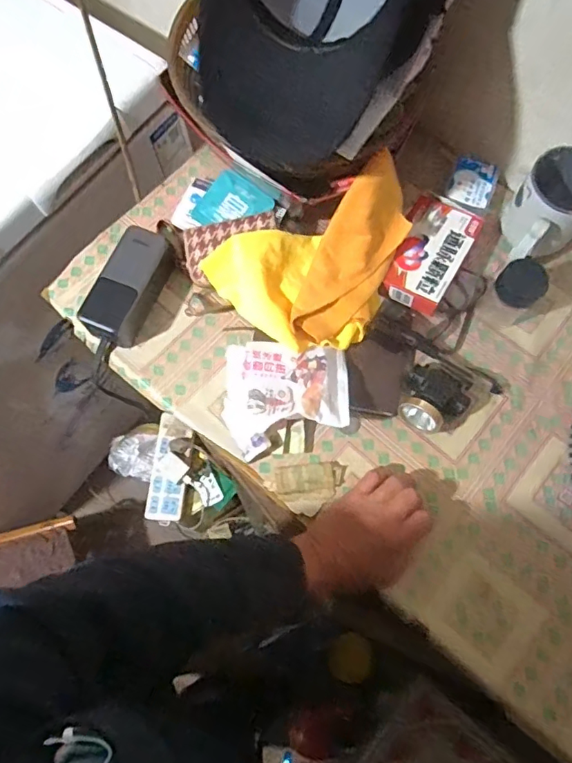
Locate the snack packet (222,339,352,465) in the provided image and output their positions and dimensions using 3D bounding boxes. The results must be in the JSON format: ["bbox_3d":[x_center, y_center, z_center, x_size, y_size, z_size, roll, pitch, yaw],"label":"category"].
[{"bbox_3d":[0.000,0.019,0.559,0.129,0.053,0.117,4,73,1],"label":"snack packet"}]

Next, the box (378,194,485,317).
[{"bbox_3d":[0.166,-0.150,0.617,0.087,0.037,0.146,29,76,8],"label":"box"}]

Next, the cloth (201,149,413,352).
[{"bbox_3d":[0.033,-0.120,0.553,0.225,0.087,0.149,-15,74,-4],"label":"cloth"}]

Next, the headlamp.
[{"bbox_3d":[0.159,0.019,0.571,0.072,0.040,0.068,35,77,10],"label":"headlamp"}]

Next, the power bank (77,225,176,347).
[{"bbox_3d":[-0.179,-0.109,0.598,0.062,0.063,0.133,26,75,8],"label":"power bank"}]

